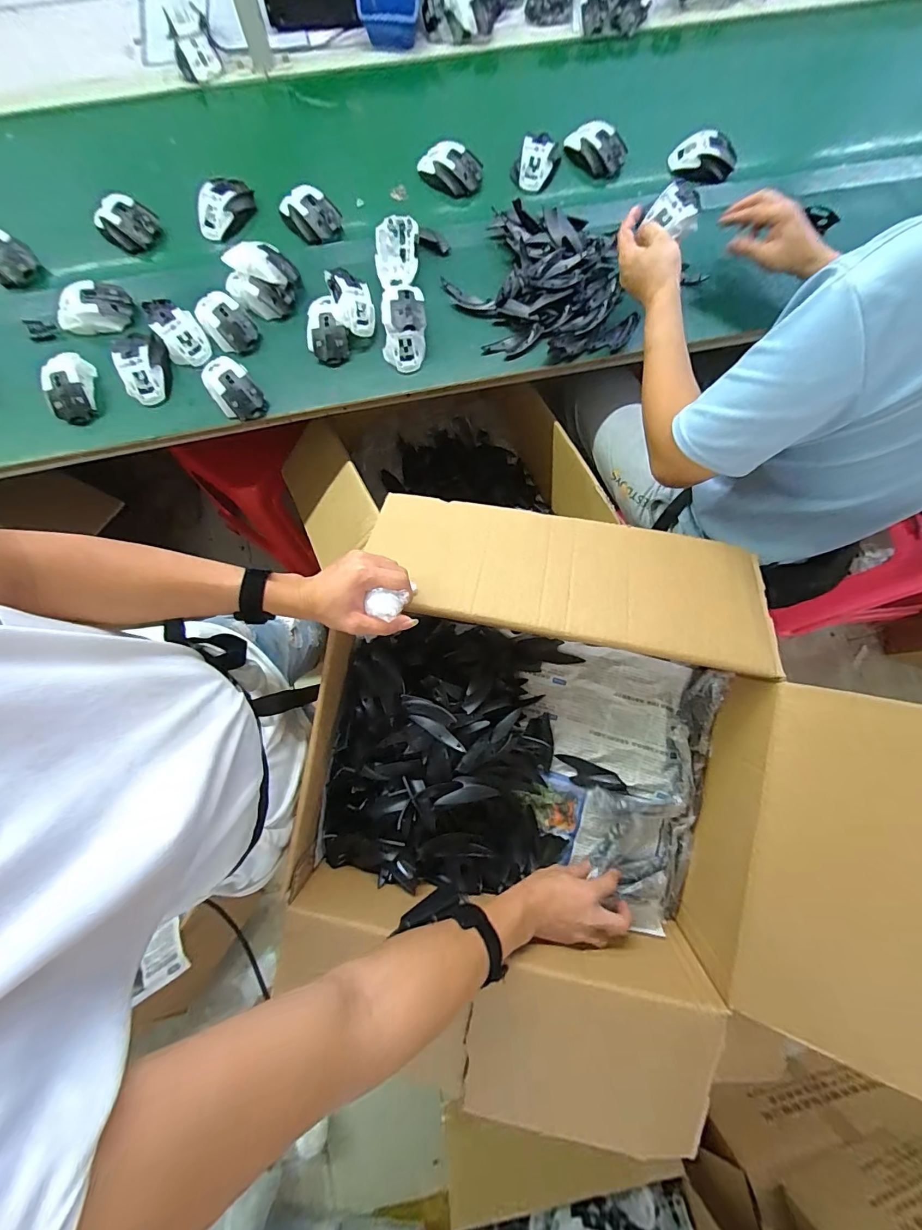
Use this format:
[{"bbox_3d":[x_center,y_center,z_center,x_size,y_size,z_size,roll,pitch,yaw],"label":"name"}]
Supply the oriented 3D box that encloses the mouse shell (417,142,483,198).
[{"bbox_3d":[-0.017,-0.778,0.766,0.115,0.051,0.058,8,74,1],"label":"mouse shell"}]

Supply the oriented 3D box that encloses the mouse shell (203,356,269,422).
[{"bbox_3d":[-0.354,-0.351,0.673,0.066,0.038,0.107,-35,78,-10],"label":"mouse shell"}]

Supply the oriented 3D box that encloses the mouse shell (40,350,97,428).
[{"bbox_3d":[-0.591,-0.342,0.658,0.063,0.041,0.098,-5,74,-3],"label":"mouse shell"}]

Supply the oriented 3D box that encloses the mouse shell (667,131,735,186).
[{"bbox_3d":[0.438,-0.824,0.786,0.110,0.033,0.085,23,75,5],"label":"mouse shell"}]

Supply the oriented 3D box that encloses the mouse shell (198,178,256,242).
[{"bbox_3d":[-0.392,-0.683,0.731,0.071,0.041,0.109,20,75,5],"label":"mouse shell"}]

